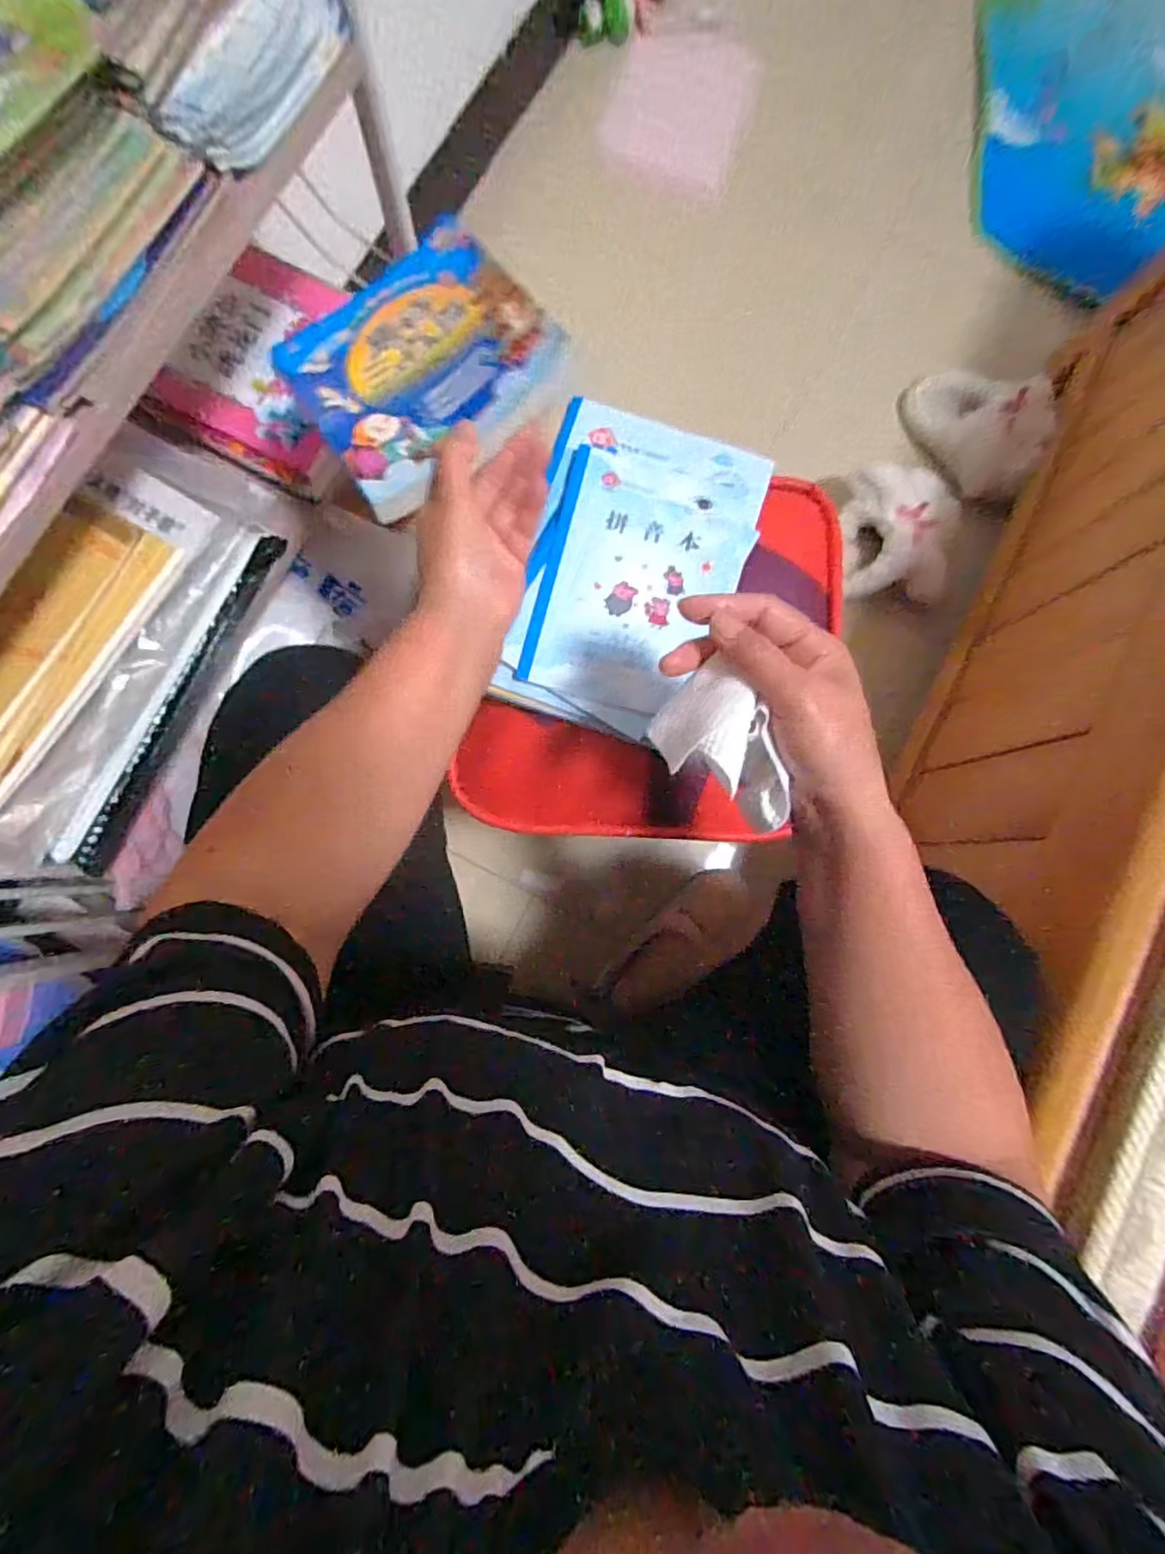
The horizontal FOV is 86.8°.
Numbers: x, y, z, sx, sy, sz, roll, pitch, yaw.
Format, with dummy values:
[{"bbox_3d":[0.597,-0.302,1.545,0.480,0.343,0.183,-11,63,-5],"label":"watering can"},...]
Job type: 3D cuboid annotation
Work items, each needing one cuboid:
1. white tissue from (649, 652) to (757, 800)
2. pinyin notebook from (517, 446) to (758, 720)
[{"bbox_3d":[0.064,-0.030,0.325,0.043,0.044,0.067,18,82,0],"label":"white tissue"},{"bbox_3d":[0.045,-0.146,0.474,0.145,0.009,0.189,15,82,-1],"label":"pinyin notebook"}]

